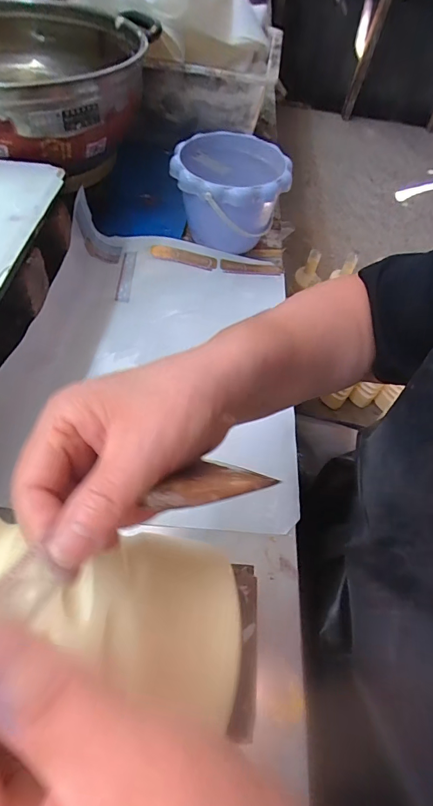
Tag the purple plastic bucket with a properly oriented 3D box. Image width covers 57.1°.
[{"bbox_3d":[0.017,-0.283,0.556,0.147,0.115,0.149,4,55,-6],"label":"purple plastic bucket"}]

